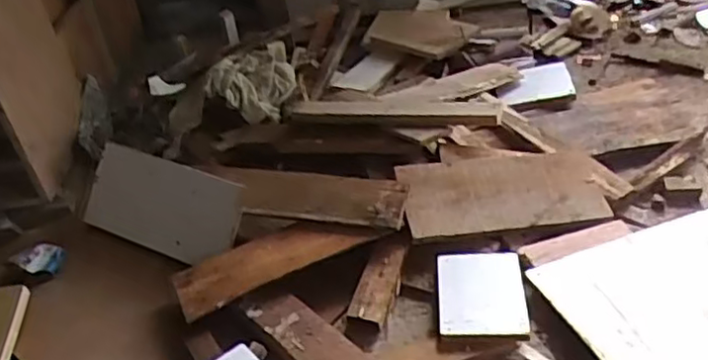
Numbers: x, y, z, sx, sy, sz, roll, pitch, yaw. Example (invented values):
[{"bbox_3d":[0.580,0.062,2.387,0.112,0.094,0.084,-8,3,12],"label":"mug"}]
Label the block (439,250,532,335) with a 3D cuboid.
[{"bbox_3d":[0.158,0.139,0.843,0.104,0.027,0.123,-4,35,7],"label":"block"}]

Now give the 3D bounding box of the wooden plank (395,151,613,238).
[{"bbox_3d":[0.213,0.013,0.966,0.293,0.023,0.125,-4,58,-11],"label":"wooden plank"}]

